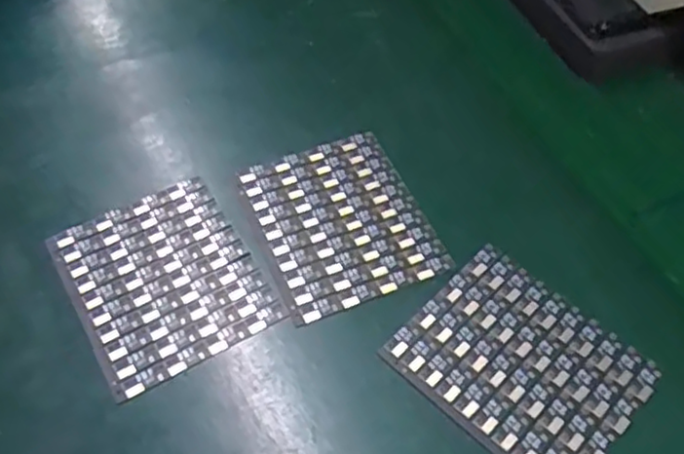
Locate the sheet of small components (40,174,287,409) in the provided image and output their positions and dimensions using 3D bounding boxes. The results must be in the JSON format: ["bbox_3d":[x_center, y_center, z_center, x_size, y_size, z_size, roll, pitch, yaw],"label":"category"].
[{"bbox_3d":[-0.086,0.024,0.335,0.083,0.004,0.096,-26,58,-18],"label":"sheet of small components"}]

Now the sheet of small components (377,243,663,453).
[{"bbox_3d":[0.081,0.061,0.314,0.098,0.004,0.083,37,62,24],"label":"sheet of small components"}]

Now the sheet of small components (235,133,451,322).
[{"bbox_3d":[-0.001,-0.004,0.357,0.082,0.004,0.097,-19,56,-13],"label":"sheet of small components"}]

